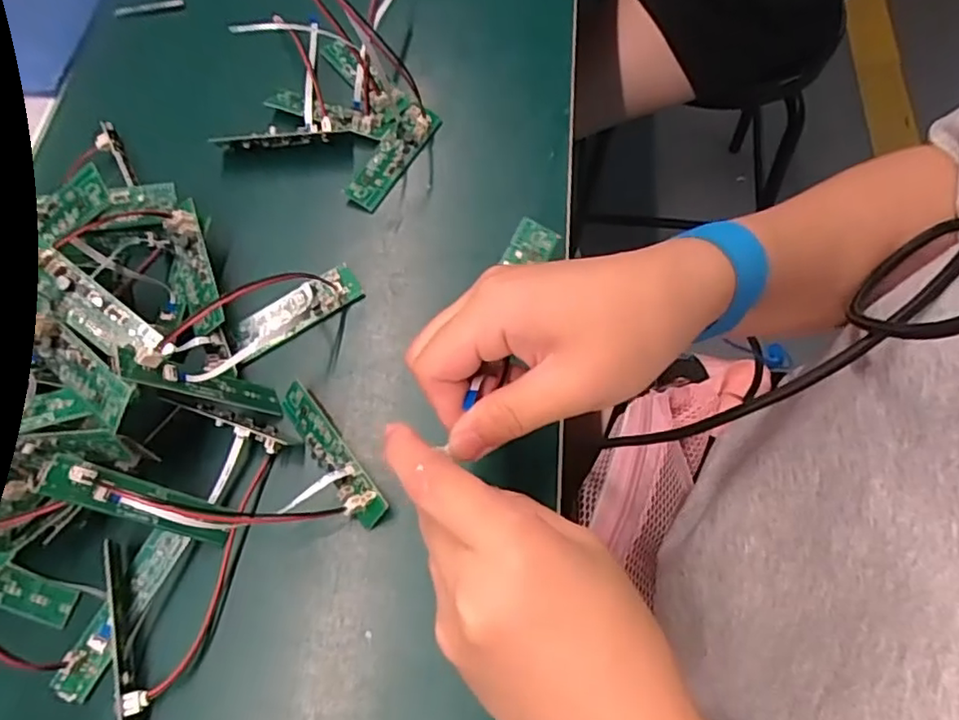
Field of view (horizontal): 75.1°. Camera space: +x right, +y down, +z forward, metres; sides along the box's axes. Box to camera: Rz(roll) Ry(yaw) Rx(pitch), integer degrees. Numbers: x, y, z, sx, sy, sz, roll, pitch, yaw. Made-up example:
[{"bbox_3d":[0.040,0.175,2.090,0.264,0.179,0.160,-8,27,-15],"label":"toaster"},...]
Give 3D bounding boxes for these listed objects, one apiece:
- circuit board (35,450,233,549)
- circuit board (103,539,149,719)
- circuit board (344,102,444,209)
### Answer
[{"bbox_3d":[-0.149,0.064,0.278,0.081,0.010,0.018,32,63,-32],"label":"circuit board"},{"bbox_3d":[-0.160,0.124,0.281,0.012,0.016,0.082,-19,67,-7],"label":"circuit board"},{"bbox_3d":[-0.054,-0.129,0.392,0.024,0.017,0.080,24,69,12],"label":"circuit board"}]

